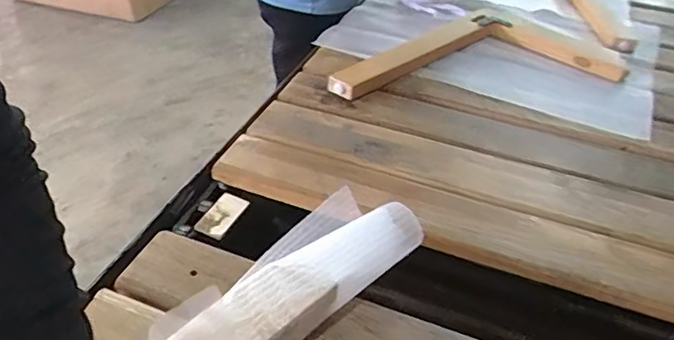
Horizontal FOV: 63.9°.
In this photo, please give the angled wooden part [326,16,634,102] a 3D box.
[{"bbox_3d":[0.233,-0.225,0.952,0.535,0.036,0.230,-6,39,-11],"label":"angled wooden part"}]

